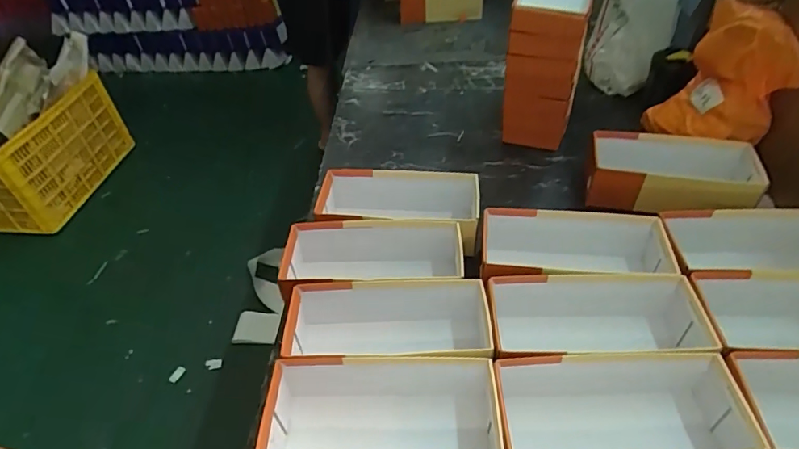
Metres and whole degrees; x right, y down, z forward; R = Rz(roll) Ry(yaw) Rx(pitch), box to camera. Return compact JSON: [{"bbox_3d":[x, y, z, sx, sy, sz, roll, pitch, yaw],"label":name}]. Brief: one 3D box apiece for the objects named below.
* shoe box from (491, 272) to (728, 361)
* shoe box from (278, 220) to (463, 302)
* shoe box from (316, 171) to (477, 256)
[{"bbox_3d":[0.273,0.150,0.684,0.300,0.107,0.143,-3,44,3],"label":"shoe box"},{"bbox_3d":[-0.044,0.082,0.795,0.291,0.132,0.130,-1,44,4],"label":"shoe box"},{"bbox_3d":[-0.005,-0.022,0.886,0.293,0.098,0.155,0,44,6],"label":"shoe box"}]

